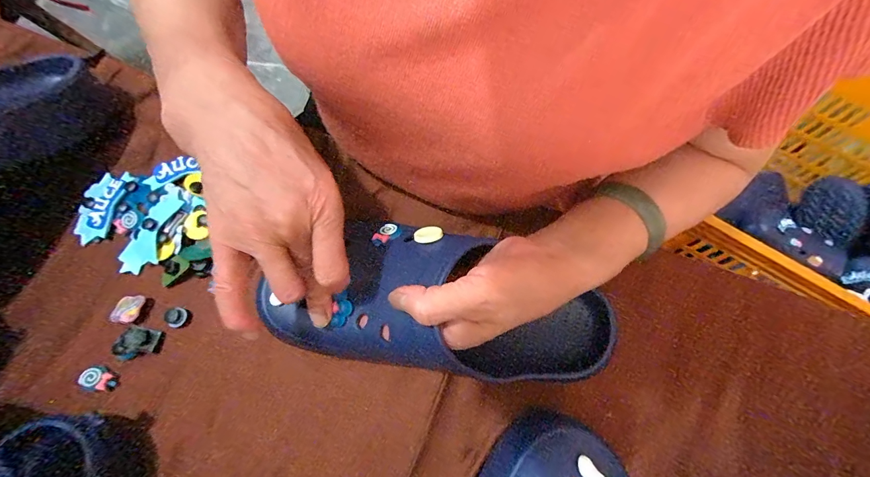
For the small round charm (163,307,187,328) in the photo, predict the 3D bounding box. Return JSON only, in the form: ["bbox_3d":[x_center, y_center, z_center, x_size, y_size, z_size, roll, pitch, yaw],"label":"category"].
[{"bbox_3d":[-0.208,0.063,0.302,0.014,0.007,0.015,27,71,8],"label":"small round charm"}]

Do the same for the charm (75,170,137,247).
[{"bbox_3d":[-0.294,-0.029,0.331,0.033,0.009,0.066,18,70,5],"label":"charm"}]

